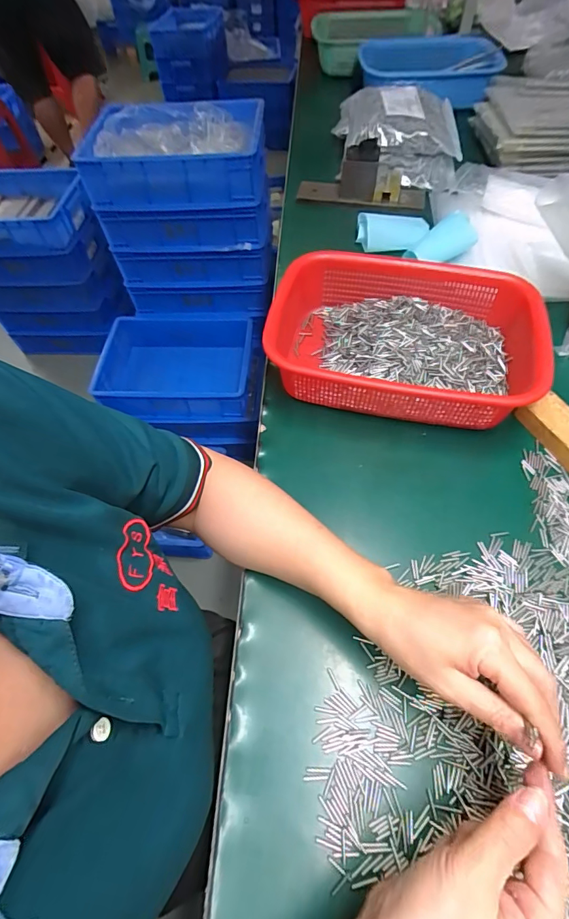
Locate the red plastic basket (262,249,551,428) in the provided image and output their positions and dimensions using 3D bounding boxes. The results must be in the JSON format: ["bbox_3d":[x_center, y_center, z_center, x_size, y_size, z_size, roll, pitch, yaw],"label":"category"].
[{"bbox_3d":[0.133,-0.133,0.487,0.292,0.081,0.204,9,58,10],"label":"red plastic basket"}]

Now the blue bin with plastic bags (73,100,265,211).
[{"bbox_3d":[-0.256,-0.743,1.031,0.402,0.123,0.273,-1,57,4],"label":"blue bin with plastic bags"}]

